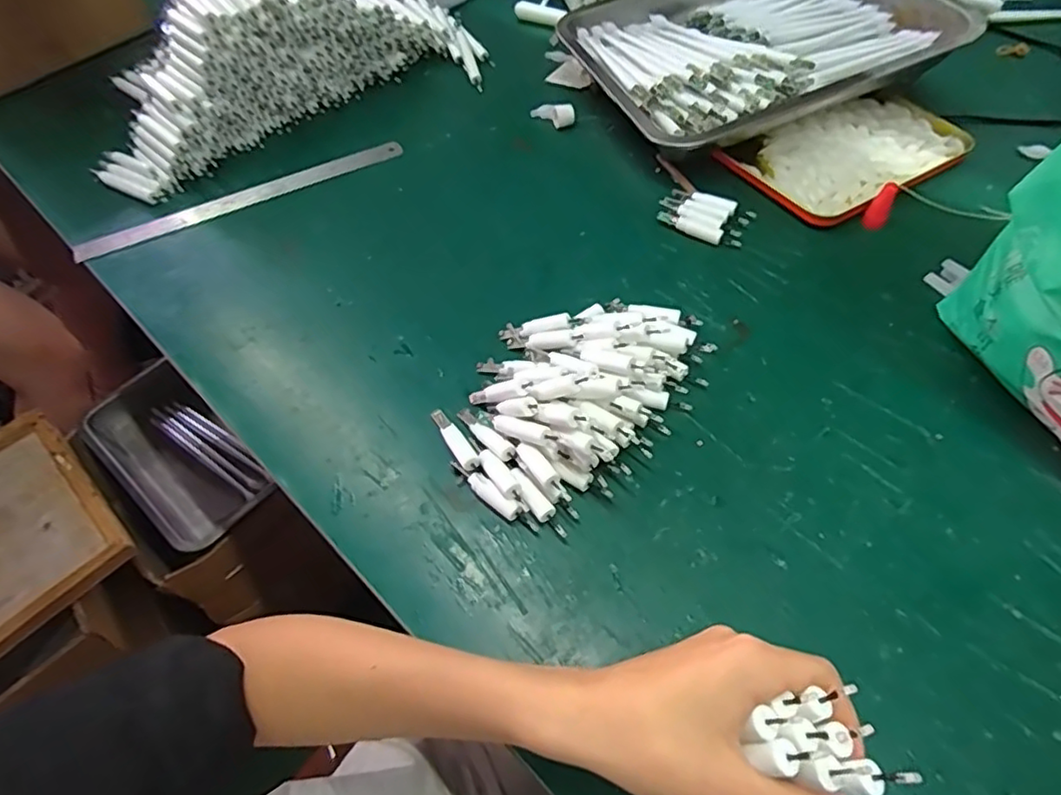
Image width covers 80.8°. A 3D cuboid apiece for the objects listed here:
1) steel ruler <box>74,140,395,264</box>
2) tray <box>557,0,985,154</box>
[{"bbox_3d":[-0.289,-0.203,0.632,0.326,0.009,0.020,-23,57,-11],"label":"steel ruler"},{"bbox_3d":[0.239,-0.373,0.659,0.352,0.063,0.275,-20,57,-9],"label":"tray"}]

